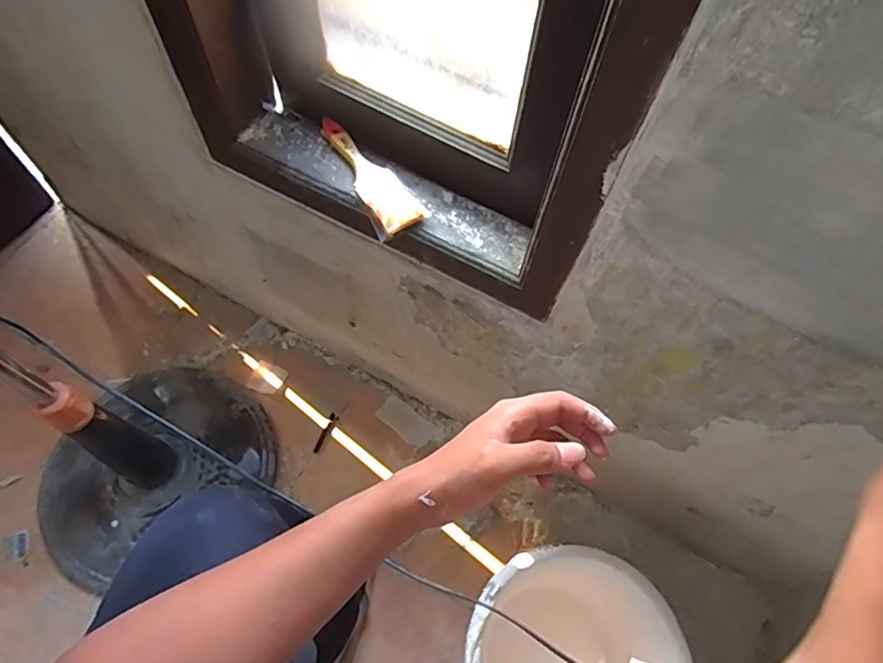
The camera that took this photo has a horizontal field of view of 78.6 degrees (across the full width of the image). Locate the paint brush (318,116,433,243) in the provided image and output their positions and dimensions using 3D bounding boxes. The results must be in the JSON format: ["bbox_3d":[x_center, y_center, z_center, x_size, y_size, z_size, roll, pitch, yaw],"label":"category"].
[{"bbox_3d":[-0.086,-0.191,0.638,0.057,0.024,0.185,-26,68,-16],"label":"paint brush"}]

